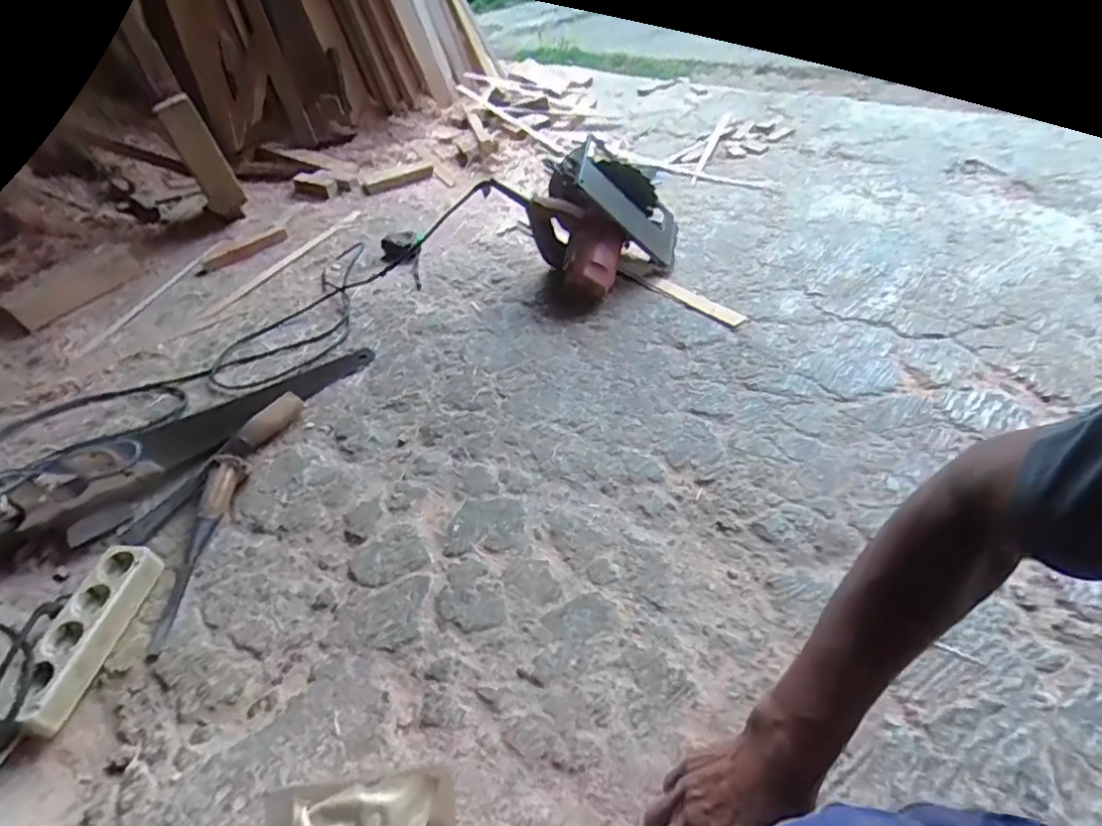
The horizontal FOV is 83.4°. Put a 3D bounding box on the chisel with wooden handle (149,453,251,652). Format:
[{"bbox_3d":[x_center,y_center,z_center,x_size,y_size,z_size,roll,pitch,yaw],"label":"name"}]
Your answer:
[{"bbox_3d":[-0.442,0.155,0.757,0.041,0.050,0.266,-1,43,7],"label":"chisel with wooden handle"}]

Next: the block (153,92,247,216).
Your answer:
[{"bbox_3d":[-0.753,-0.551,1.342,0.083,0.242,0.023,-19,36,4],"label":"block"}]

